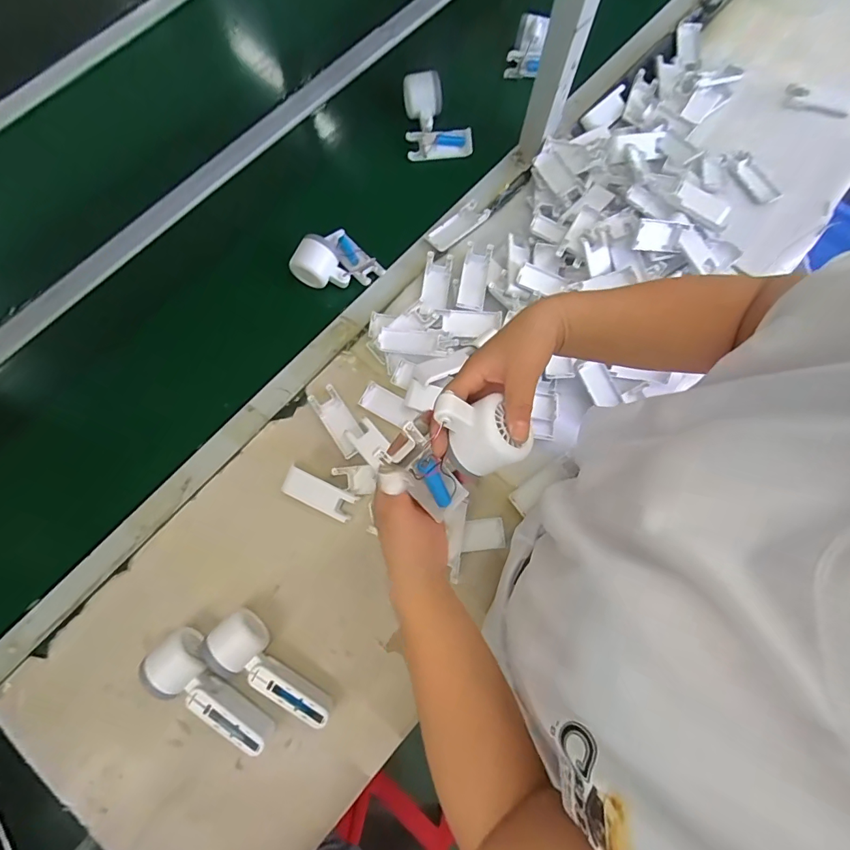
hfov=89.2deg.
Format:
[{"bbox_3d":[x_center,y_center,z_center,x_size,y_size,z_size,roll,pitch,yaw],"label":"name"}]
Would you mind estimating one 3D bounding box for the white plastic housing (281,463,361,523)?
[{"bbox_3d":[-0.141,0.092,0.577,0.098,0.032,0.039,25,78,7],"label":"white plastic housing"}]

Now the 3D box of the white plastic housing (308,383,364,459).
[{"bbox_3d":[-0.121,-0.006,0.603,0.040,0.011,0.103,-34,78,-7],"label":"white plastic housing"}]

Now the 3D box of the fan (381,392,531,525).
[{"bbox_3d":[0.026,0.023,0.354,0.095,0.068,0.068,-36,79,-8],"label":"fan"}]

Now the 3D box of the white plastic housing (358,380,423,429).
[{"bbox_3d":[-0.049,-0.027,0.609,0.084,0.011,0.040,28,78,7],"label":"white plastic housing"}]

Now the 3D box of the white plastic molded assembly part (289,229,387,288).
[{"bbox_3d":[-0.130,-0.239,0.635,0.096,0.060,0.098,39,80,9],"label":"white plastic molded assembly part"}]

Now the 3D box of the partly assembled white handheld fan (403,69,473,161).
[{"bbox_3d":[0.022,-0.514,0.716,0.108,0.053,0.118,-4,76,0],"label":"partly assembled white handheld fan"}]

